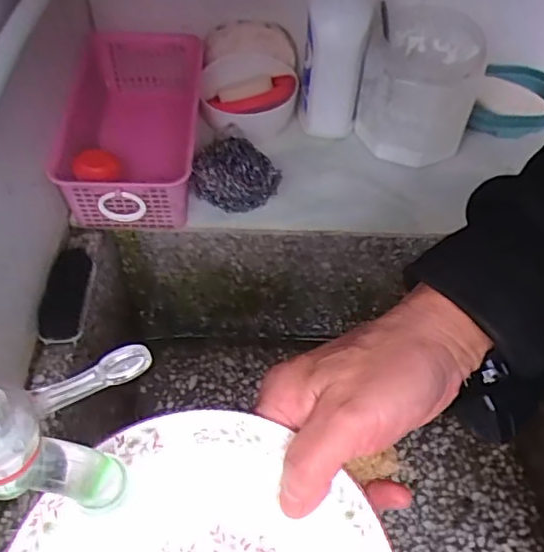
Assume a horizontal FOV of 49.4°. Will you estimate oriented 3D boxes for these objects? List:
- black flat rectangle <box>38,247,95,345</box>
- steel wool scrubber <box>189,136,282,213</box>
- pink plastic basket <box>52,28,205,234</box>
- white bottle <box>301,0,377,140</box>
[{"bbox_3d":[-0.160,0.014,0.464,0.029,0.020,0.079,0,53,-2],"label":"black flat rectangle"},{"bbox_3d":[-0.029,-0.085,0.502,0.072,0.046,0.051,8,53,4],"label":"steel wool scrubber"},{"bbox_3d":[-0.120,-0.129,0.525,0.105,0.077,0.192,2,53,-1],"label":"pink plastic basket"},{"bbox_3d":[0.056,-0.198,0.513,0.052,0.168,0.052,10,53,5],"label":"white bottle"}]

